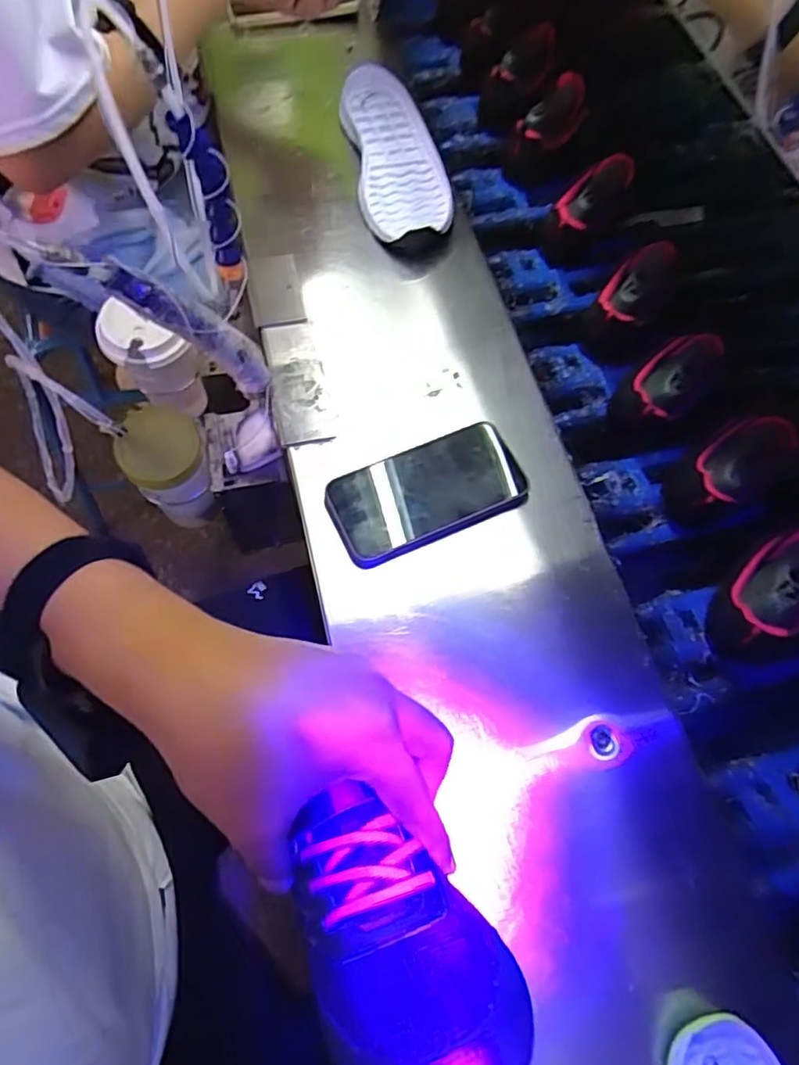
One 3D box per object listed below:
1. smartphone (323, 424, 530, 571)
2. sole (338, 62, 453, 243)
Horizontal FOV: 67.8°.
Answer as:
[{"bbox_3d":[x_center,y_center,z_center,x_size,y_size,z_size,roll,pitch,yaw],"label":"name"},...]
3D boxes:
[{"bbox_3d":[0.024,-0.033,0.498,0.161,0.015,0.080,-23,74,-13],"label":"smartphone"},{"bbox_3d":[-0.004,-0.424,0.658,0.099,0.018,0.263,-10,67,-2],"label":"sole"}]

